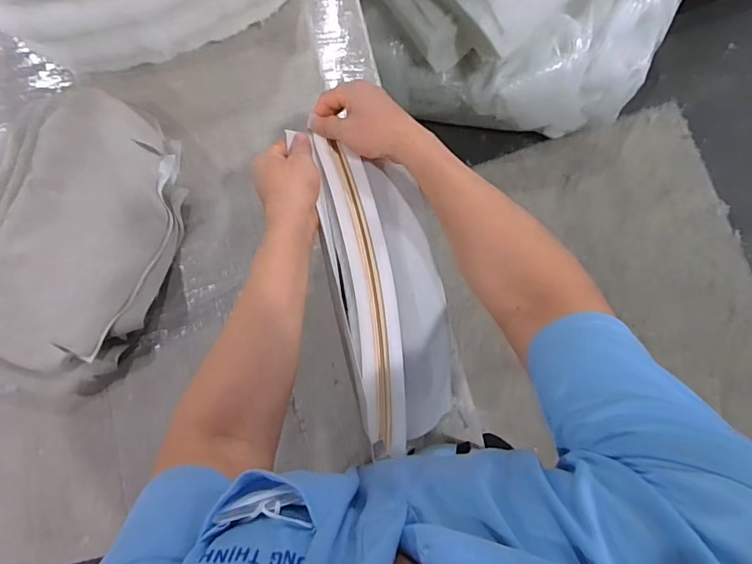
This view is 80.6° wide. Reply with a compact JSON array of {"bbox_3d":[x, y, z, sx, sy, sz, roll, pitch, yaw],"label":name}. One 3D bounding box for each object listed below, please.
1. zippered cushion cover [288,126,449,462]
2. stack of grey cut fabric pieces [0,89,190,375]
[{"bbox_3d":[0.014,0.006,0.527,0.134,0.061,0.352,-11,83,3],"label":"zippered cushion cover"},{"bbox_3d":[-0.508,-0.082,0.738,0.342,0.081,0.453,17,85,6],"label":"stack of grey cut fabric pieces"}]

